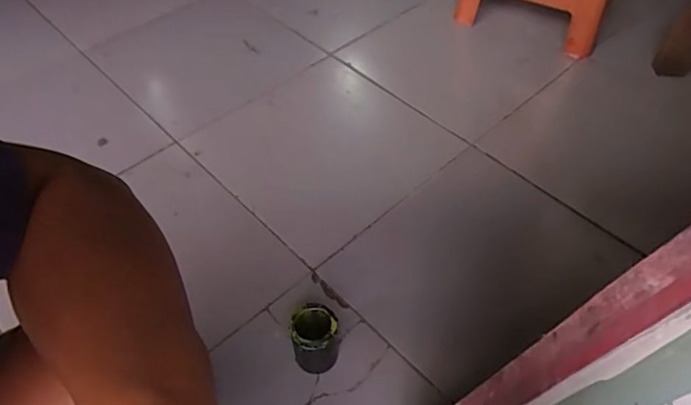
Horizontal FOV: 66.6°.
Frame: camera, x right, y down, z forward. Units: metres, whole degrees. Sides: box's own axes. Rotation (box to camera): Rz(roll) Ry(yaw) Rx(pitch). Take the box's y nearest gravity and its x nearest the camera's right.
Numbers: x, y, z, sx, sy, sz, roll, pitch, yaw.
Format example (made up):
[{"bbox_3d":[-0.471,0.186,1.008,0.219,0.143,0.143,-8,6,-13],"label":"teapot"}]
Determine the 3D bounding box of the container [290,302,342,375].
[{"bbox_3d":[-0.040,0.184,0.706,0.058,0.102,0.062,0,51,0],"label":"container"}]

